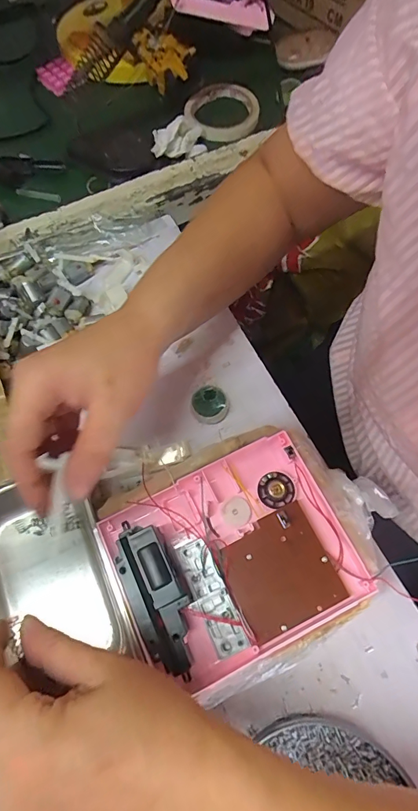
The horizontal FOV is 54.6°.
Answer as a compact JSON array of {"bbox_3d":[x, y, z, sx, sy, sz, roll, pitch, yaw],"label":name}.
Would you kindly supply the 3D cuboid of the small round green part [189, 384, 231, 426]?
[{"bbox_3d":[0.001,0.001,0.371,0.033,0.017,0.031,0,68,1],"label":"small round green part"}]

